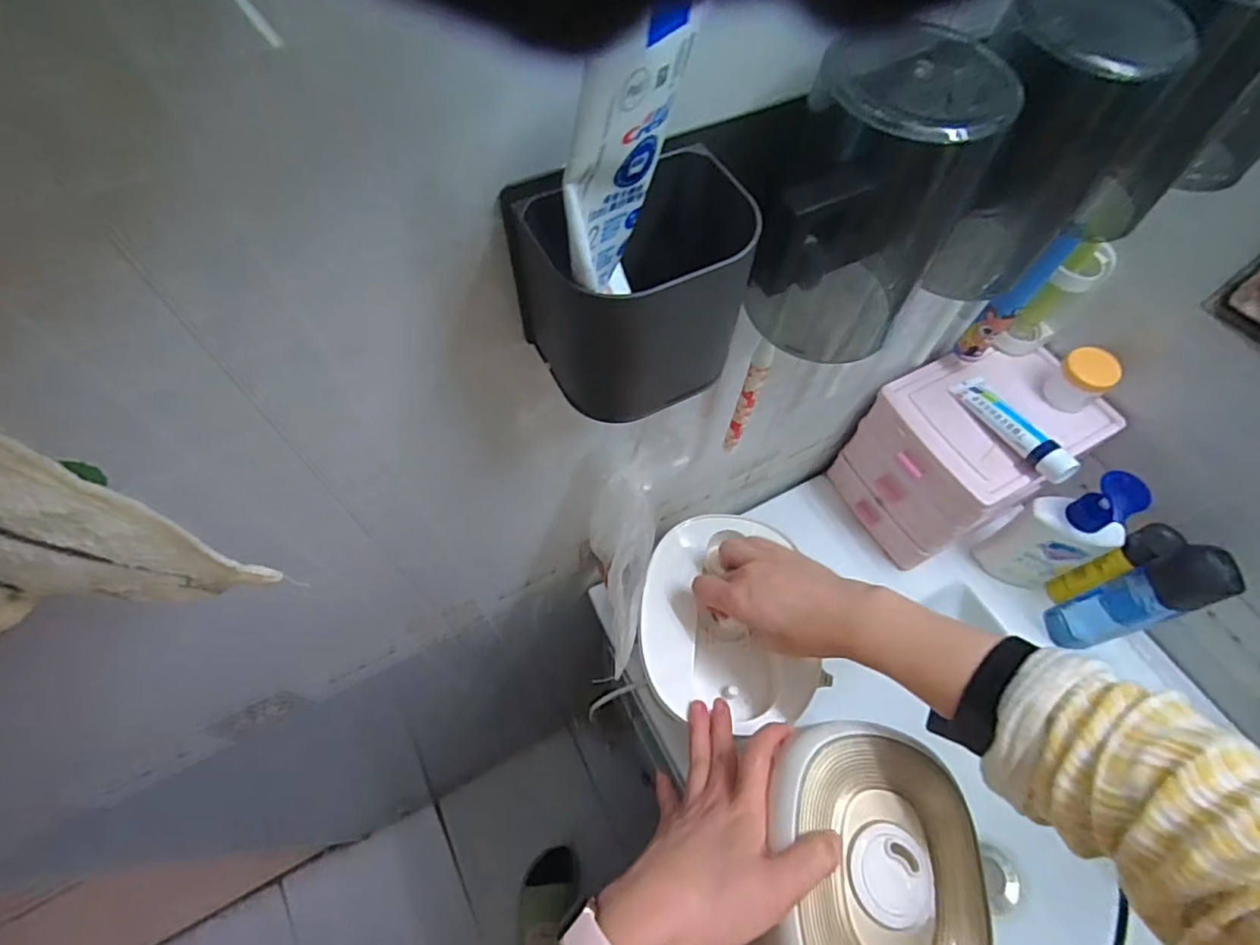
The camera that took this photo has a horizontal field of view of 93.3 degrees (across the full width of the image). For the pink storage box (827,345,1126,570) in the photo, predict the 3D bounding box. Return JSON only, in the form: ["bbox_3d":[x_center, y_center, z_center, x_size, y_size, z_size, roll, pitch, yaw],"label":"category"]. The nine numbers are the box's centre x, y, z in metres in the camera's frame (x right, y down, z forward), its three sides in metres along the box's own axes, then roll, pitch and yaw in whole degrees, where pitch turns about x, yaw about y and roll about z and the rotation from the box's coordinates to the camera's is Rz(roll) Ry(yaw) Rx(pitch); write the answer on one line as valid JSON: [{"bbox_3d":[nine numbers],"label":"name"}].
[{"bbox_3d":[0.315,-0.019,0.572,0.169,0.147,0.136,-25,65,-16],"label":"pink storage box"}]

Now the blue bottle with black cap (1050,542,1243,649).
[{"bbox_3d":[0.424,0.110,0.505,0.033,0.166,0.043,-16,63,-11],"label":"blue bottle with black cap"}]

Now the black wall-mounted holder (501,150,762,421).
[{"bbox_3d":[0.004,-0.071,0.228,0.082,0.075,0.061,-25,65,-16],"label":"black wall-mounted holder"}]

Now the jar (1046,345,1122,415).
[{"bbox_3d":[0.381,-0.078,0.501,0.039,0.047,0.041,-29,66,-17],"label":"jar"}]

